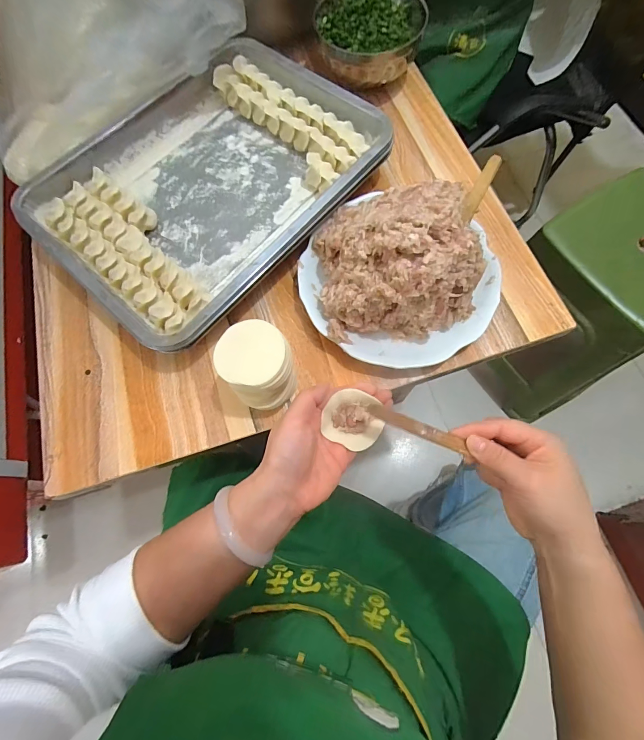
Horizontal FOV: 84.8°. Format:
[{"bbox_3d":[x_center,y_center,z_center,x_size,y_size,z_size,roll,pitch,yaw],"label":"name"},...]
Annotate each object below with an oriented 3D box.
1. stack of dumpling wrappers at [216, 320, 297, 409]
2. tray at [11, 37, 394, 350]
[{"bbox_3d":[-0.059,0.001,0.350,0.063,0.087,0.068,-18,71,-4],"label":"stack of dumpling wrappers"},{"bbox_3d":[-0.136,-0.233,0.438,0.300,0.046,0.396,41,77,15],"label":"tray"}]

